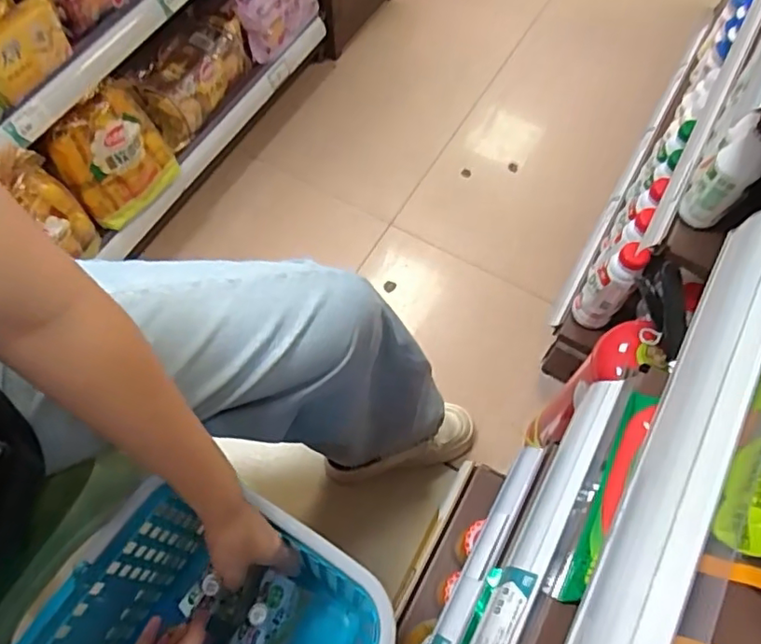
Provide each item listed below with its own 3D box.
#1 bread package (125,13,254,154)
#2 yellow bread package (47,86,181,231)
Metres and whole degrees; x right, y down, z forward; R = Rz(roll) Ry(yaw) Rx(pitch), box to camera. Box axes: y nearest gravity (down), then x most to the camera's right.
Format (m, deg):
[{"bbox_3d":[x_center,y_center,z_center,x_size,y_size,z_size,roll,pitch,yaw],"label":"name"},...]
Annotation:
[{"bbox_3d":[-0.375,-0.493,1.164,0.137,0.091,0.276,28,68,13],"label":"bread package"},{"bbox_3d":[-0.455,-0.285,0.994,0.087,0.180,0.191,30,68,14],"label":"yellow bread package"}]

